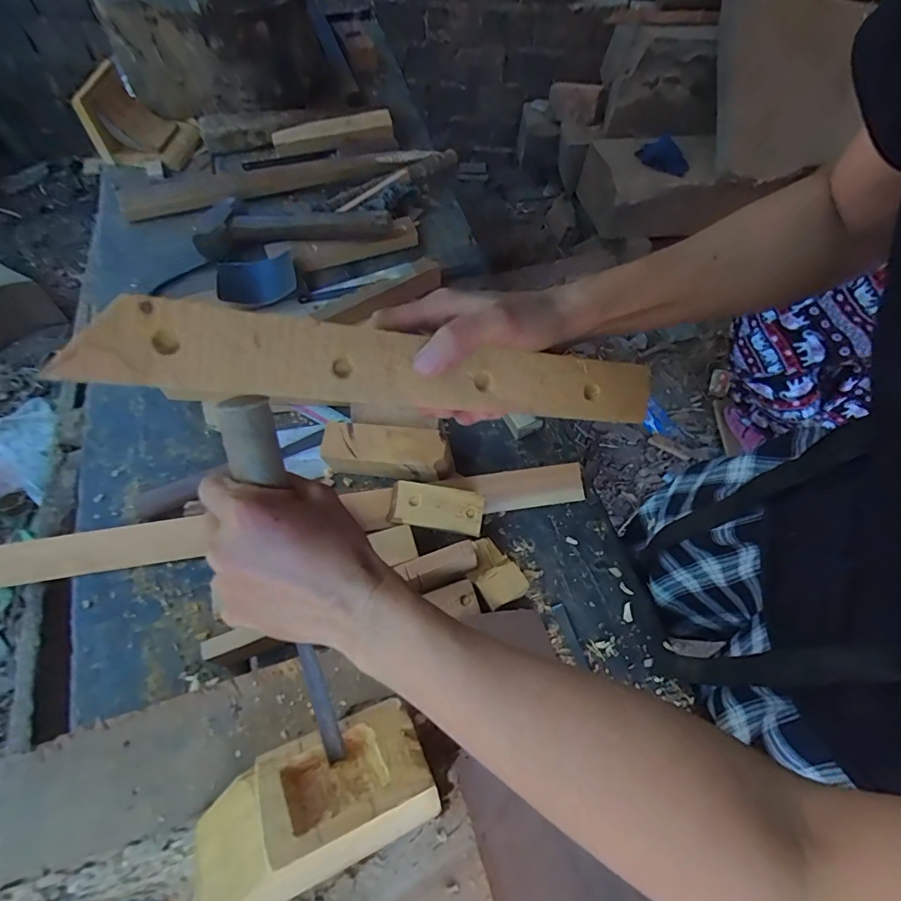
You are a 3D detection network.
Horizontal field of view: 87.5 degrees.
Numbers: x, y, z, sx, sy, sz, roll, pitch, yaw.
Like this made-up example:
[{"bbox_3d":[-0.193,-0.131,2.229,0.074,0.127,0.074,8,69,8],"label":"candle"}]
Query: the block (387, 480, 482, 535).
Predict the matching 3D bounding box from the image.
[{"bbox_3d":[-0.017,0.067,0.557,0.106,0.031,0.050,8,88,-6],"label":"block"}]

